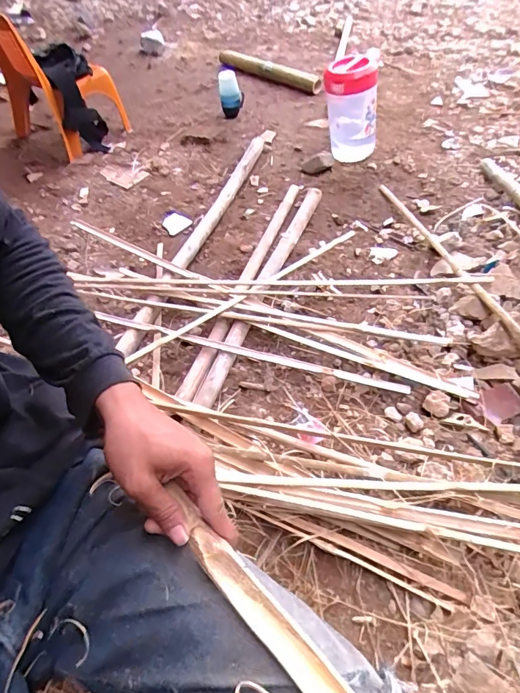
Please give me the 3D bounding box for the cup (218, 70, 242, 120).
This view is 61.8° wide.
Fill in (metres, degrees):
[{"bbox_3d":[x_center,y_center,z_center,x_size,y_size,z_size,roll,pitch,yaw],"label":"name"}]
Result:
[{"bbox_3d":[-0.112,-0.950,1.652,0.080,0.171,0.096,-6,51,-1],"label":"cup"}]

